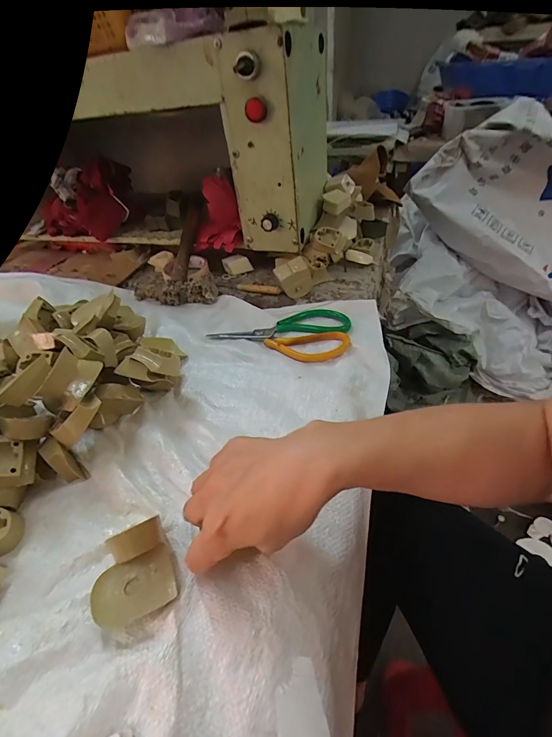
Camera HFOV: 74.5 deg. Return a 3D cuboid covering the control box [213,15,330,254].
[{"bbox_3d":[0.007,-0.349,0.575,0.116,0.263,0.174,8,43,14],"label":"control box"}]

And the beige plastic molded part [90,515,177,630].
[{"bbox_3d":[-0.105,0.147,0.262,0.057,0.046,0.052,-21,44,-17],"label":"beige plastic molded part"}]

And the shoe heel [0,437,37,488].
[{"bbox_3d":[-0.246,0.084,0.322,0.056,0.026,0.035,13,34,-31],"label":"shoe heel"}]

